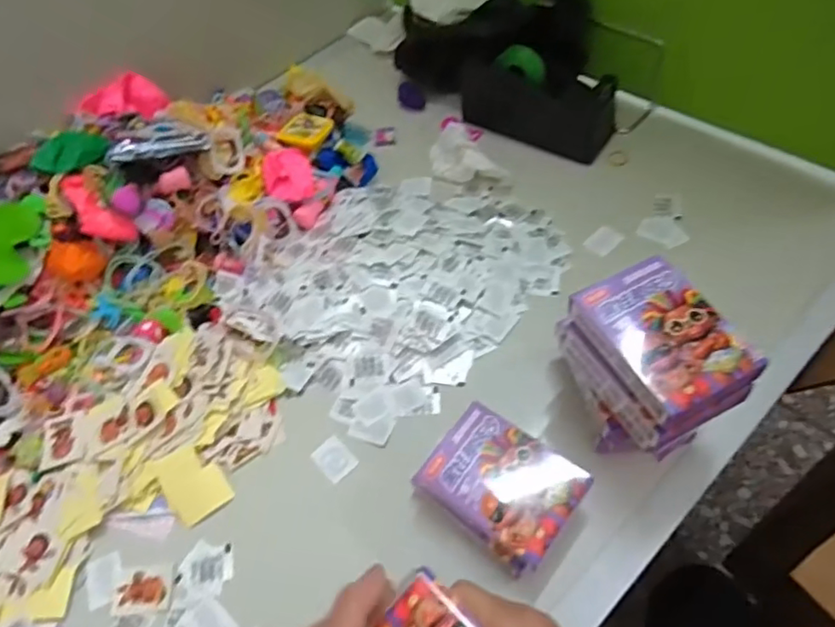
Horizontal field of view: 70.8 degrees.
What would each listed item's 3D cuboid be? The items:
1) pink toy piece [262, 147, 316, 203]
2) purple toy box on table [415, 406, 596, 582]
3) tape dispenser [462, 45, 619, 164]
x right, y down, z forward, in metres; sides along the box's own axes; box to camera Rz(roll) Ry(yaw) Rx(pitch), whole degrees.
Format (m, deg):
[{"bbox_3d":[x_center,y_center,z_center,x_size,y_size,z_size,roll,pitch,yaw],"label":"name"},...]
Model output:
[{"bbox_3d":[-0.117,-0.125,0.531,0.045,0.028,0.041,-3,56,5],"label":"pink toy piece"},{"bbox_3d":[0.054,0.115,0.384,0.090,0.054,0.071,33,65,25],"label":"purple toy box on table"},{"bbox_3d":[0.115,-0.209,0.579,0.155,0.076,0.047,18,60,18],"label":"tape dispenser"}]

